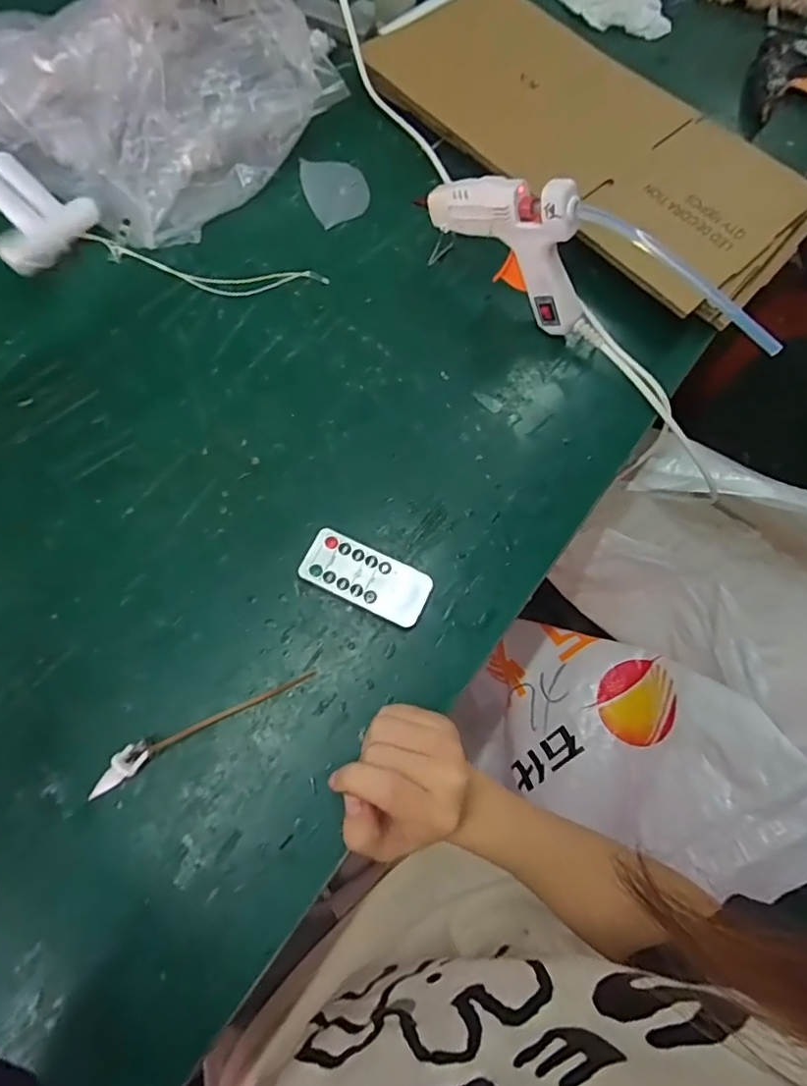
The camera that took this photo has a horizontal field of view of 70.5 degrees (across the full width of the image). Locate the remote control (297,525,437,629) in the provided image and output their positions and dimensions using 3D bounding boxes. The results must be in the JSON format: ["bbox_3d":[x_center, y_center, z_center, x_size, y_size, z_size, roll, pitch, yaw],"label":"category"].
[{"bbox_3d":[-0.024,0.022,0.378,0.084,0.008,0.040,24,70,6],"label":"remote control"}]

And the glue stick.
[{"bbox_3d":[0.176,-0.173,0.364,0.009,0.021,0.155,-42,77,-16],"label":"glue stick"}]

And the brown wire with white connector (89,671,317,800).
[{"bbox_3d":[-0.120,0.106,0.338,0.138,0.015,0.015,-28,73,-12],"label":"brown wire with white connector"}]

